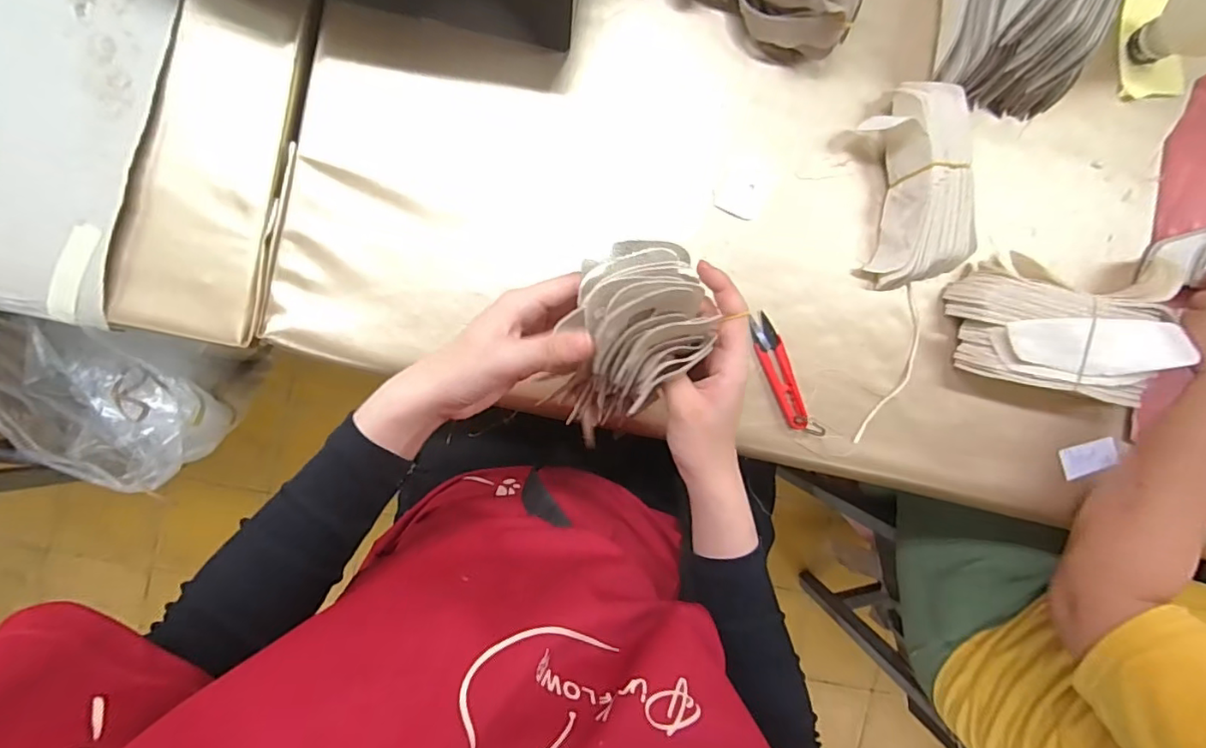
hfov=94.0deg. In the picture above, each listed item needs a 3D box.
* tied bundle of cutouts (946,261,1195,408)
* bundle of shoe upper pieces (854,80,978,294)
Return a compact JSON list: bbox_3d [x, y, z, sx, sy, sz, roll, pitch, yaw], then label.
[{"bbox_3d":[0.387,-0.035,0.475,0.176,0.053,0.101,14,92,-6],"label":"tied bundle of cutouts"},{"bbox_3d":[0.263,-0.155,0.462,0.083,0.047,0.159,-6,94,-5],"label":"bundle of shoe upper pieces"}]

